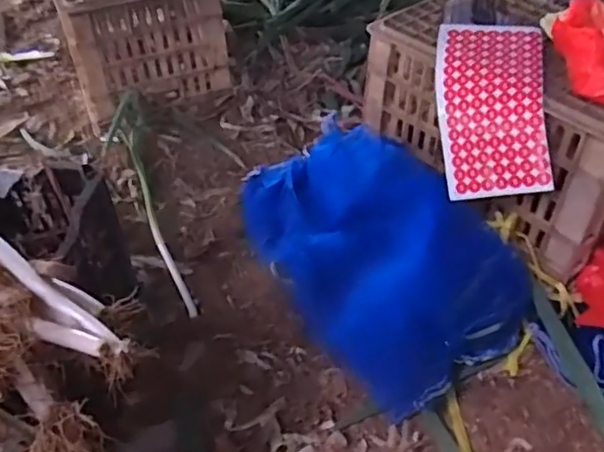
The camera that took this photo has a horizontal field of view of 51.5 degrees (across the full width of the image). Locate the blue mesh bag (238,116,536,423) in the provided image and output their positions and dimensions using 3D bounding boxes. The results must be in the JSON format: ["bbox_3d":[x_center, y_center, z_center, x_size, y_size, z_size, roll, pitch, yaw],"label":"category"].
[{"bbox_3d":[0.105,0.008,1.067,0.310,0.152,0.574,-25,50,-23],"label":"blue mesh bag"}]

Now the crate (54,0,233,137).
[{"bbox_3d":[-0.413,-0.521,1.506,0.341,0.266,0.467,-18,48,-17],"label":"crate"}]

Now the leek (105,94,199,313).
[{"bbox_3d":[-0.311,-0.059,1.199,0.097,0.067,0.581,-13,46,-13],"label":"leek"}]

